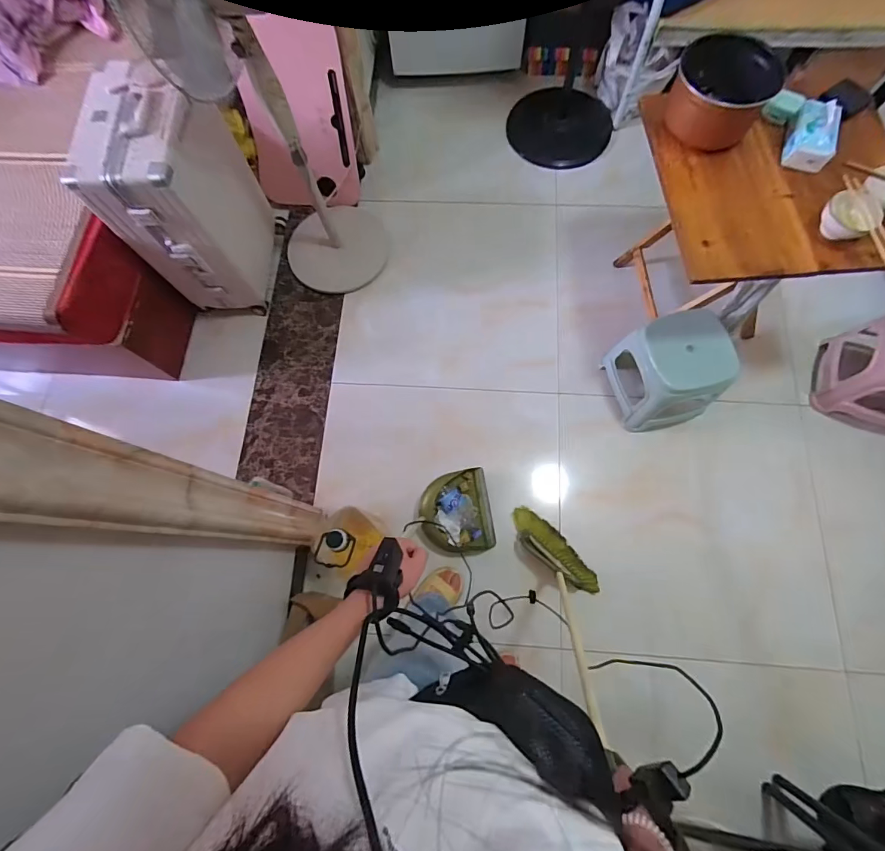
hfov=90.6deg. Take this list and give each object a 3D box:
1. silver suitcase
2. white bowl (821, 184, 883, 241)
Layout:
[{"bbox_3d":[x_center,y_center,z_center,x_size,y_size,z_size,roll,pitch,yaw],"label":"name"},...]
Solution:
[{"bbox_3d":[-0.795,-0.682,1.394,0.313,0.638,0.408,-2,73,1],"label":"silver suitcase"},{"bbox_3d":[0.941,-0.489,1.014,0.121,0.062,0.121,-1,73,2],"label":"white bowl"}]

